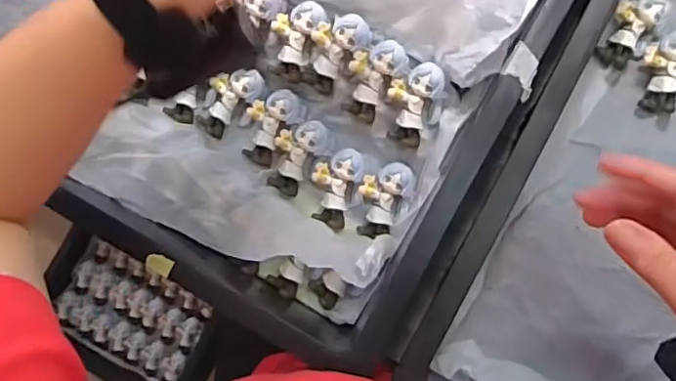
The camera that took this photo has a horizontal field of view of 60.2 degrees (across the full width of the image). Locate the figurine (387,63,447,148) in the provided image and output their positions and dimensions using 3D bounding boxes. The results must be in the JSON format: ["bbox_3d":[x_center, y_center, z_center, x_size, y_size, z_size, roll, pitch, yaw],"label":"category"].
[{"bbox_3d":[0.060,-0.068,0.448,0.038,0.029,0.061,11,112,11],"label":"figurine"}]

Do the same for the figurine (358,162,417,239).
[{"bbox_3d":[0.034,0.007,0.458,0.036,0.019,0.062,30,87,6],"label":"figurine"}]

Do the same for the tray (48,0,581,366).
[{"bbox_3d":[-0.009,-0.139,0.436,0.326,0.098,0.447,29,87,6],"label":"tray"}]

